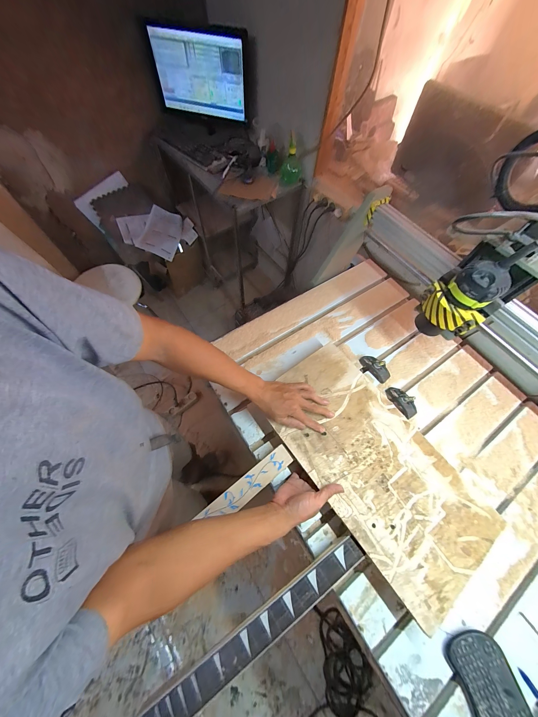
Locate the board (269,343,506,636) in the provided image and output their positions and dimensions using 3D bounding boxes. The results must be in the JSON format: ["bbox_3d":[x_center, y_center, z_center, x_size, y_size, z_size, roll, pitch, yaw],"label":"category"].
[{"bbox_3d":[0.217,0.212,0.509,0.256,0.007,0.499,-34,69,-15],"label":"board"}]

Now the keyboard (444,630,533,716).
[{"bbox_3d":[0.377,0.564,0.402,0.096,0.021,0.140,-14,65,-7],"label":"keyboard"}]

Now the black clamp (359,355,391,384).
[{"bbox_3d":[0.288,0.025,0.635,0.039,0.046,0.089,-32,69,-15],"label":"black clamp"}]

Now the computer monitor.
[{"bbox_3d":[-0.308,-1.282,1.078,0.482,0.282,0.090,20,68,10],"label":"computer monitor"}]

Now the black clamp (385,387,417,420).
[{"bbox_3d":[0.343,0.109,0.599,0.030,0.050,0.086,-29,68,-13],"label":"black clamp"}]

